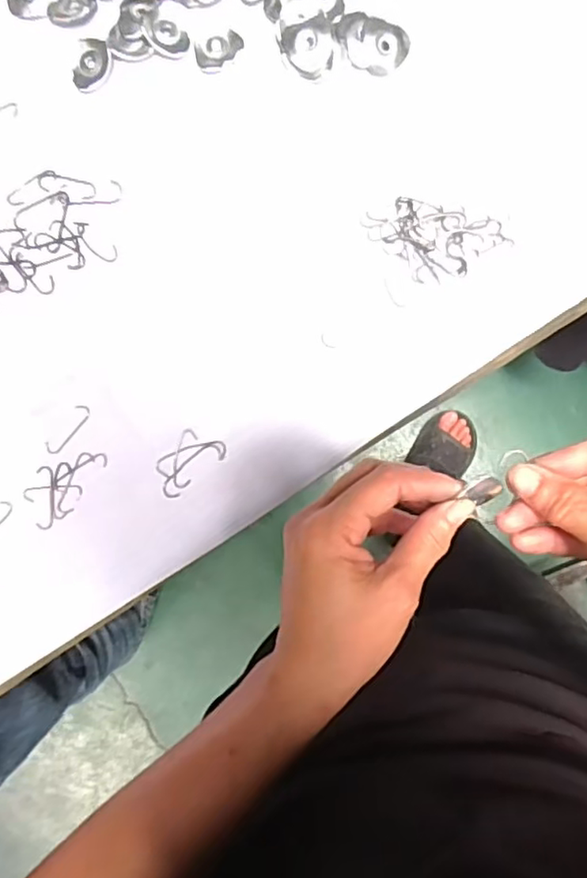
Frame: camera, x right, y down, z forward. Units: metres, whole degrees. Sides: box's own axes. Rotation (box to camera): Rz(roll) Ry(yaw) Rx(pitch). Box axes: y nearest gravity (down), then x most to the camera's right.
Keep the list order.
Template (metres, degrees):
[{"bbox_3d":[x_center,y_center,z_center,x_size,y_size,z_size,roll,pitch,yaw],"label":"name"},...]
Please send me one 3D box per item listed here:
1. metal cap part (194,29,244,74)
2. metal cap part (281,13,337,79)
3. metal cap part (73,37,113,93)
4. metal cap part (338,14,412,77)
[{"bbox_3d":[-0.053,-0.276,0.440,0.035,0.004,0.022,-28,84,1],"label":"metal cap part"},{"bbox_3d":[0.012,-0.272,0.431,0.036,0.016,0.034,-11,84,3],"label":"metal cap part"},{"bbox_3d":[-0.144,-0.267,0.443,0.025,0.004,0.038,18,87,6],"label":"metal cap part"},{"bbox_3d":[0.056,-0.279,0.433,0.048,0.018,0.036,18,87,6],"label":"metal cap part"}]

